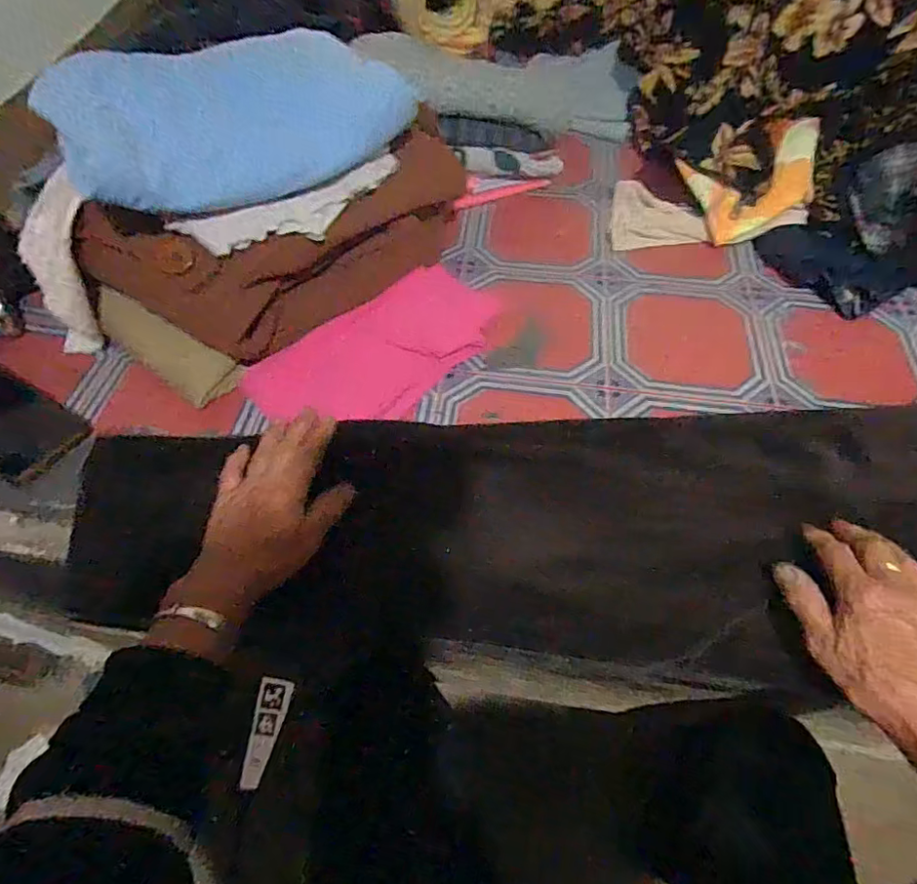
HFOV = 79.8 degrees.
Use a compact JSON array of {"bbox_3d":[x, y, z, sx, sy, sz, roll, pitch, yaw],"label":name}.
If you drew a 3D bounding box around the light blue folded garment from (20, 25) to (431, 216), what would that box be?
[{"bbox_3d":[-0.191,-0.287,0.472,0.283,0.083,0.159,-38,66,-21],"label":"light blue folded garment"}]

